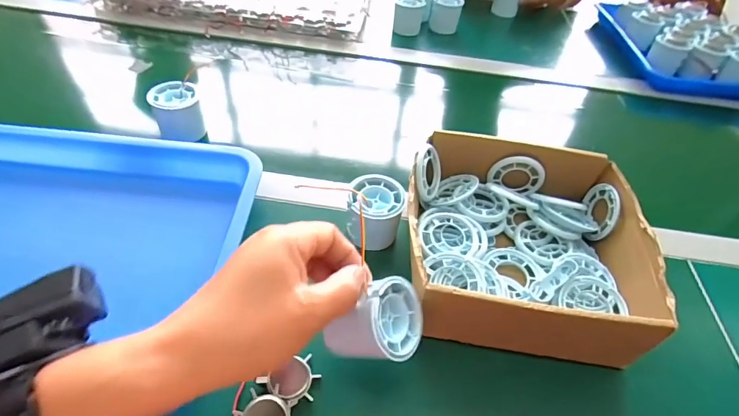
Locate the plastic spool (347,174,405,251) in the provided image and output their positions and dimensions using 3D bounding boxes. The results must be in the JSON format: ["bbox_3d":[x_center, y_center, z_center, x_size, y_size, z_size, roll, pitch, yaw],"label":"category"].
[{"bbox_3d":[0.004,0.004,0.397,0.054,0.050,0.054,10,47,2],"label":"plastic spool"}]

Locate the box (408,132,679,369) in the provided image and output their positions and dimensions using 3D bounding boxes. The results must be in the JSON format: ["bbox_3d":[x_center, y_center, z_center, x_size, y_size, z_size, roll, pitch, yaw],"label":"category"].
[{"bbox_3d":[0.138,0.024,0.384,0.209,0.070,0.218,5,47,-2],"label":"box"}]

